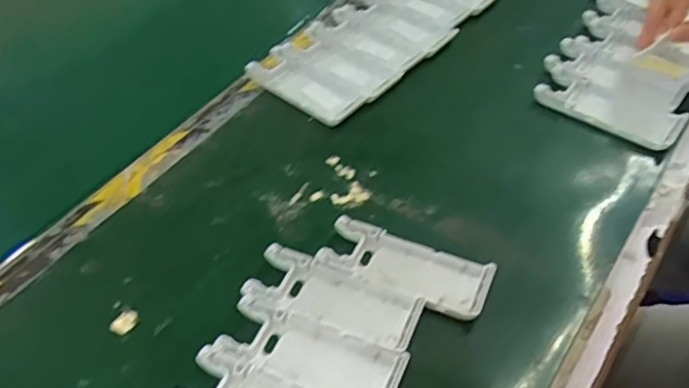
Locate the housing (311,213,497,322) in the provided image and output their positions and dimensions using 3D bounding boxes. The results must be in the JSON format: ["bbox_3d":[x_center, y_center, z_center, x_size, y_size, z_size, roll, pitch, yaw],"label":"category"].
[{"bbox_3d":[0.038,0.045,0.373,0.104,0.011,0.040,18,53,19],"label":"housing"}]

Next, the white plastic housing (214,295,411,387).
[{"bbox_3d":[-0.019,0.090,0.335,0.103,0.010,0.040,18,53,18],"label":"white plastic housing"}]

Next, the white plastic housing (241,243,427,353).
[{"bbox_3d":[-0.006,0.062,0.359,0.103,0.010,0.040,17,53,18],"label":"white plastic housing"}]

